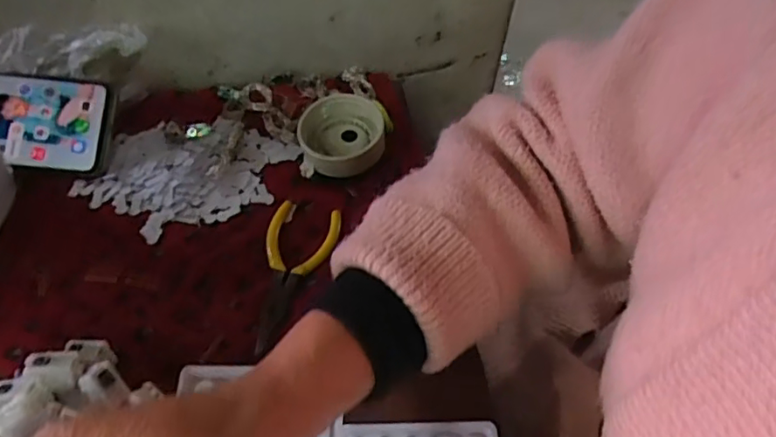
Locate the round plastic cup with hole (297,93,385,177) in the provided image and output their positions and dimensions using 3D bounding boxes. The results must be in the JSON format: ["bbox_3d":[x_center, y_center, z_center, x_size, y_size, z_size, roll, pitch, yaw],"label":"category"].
[{"bbox_3d":[-0.036,-0.062,0.445,0.063,0.035,0.061,1,53,-2],"label":"round plastic cup with hole"}]

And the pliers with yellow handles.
[{"bbox_3d":[-0.068,0.036,0.399,0.048,0.013,0.116,11,53,6],"label":"pliers with yellow handles"}]

